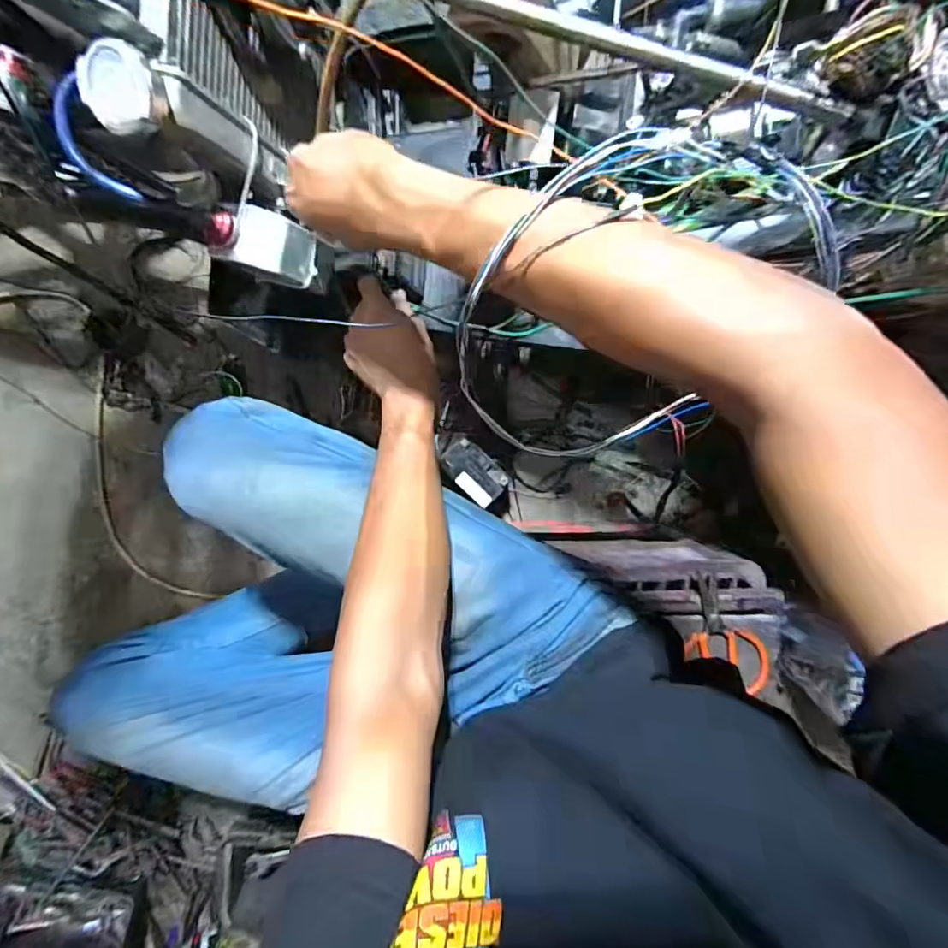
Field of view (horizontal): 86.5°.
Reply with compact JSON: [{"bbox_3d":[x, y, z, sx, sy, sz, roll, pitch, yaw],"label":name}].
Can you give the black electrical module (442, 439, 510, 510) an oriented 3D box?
[{"bbox_3d":[0.001,-0.002,0.822,0.111,0.021,0.069,44,94,-8],"label":"black electrical module"}]

